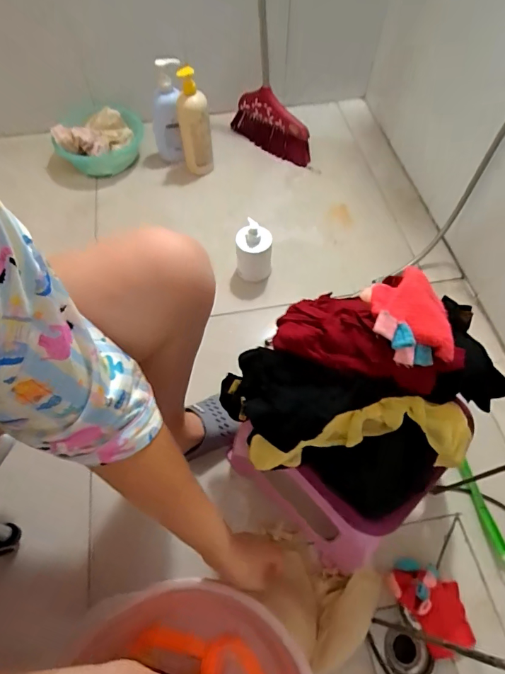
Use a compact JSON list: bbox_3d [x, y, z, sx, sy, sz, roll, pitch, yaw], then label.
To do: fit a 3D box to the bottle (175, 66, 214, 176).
[{"bbox_3d":[-0.159,-0.575,1.122,0.083,0.281,0.064,-6,59,-3],"label":"bottle"}]

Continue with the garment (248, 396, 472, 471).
[{"bbox_3d":[0.130,0.112,0.469,0.265,0.069,0.070,-2,59,-1],"label":"garment"}]

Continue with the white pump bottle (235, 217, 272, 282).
[{"bbox_3d":[0.001,-0.195,0.974,0.084,0.146,0.074,2,59,1],"label":"white pump bottle"}]

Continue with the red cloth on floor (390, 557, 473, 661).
[{"bbox_3d":[0.299,0.433,0.669,0.100,0.051,0.143,-27,63,-15],"label":"red cloth on floor"}]

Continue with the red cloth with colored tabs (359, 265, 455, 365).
[{"bbox_3d":[0.169,-0.026,0.439,0.095,0.042,0.109,-7,60,-4],"label":"red cloth with colored tabs"}]

